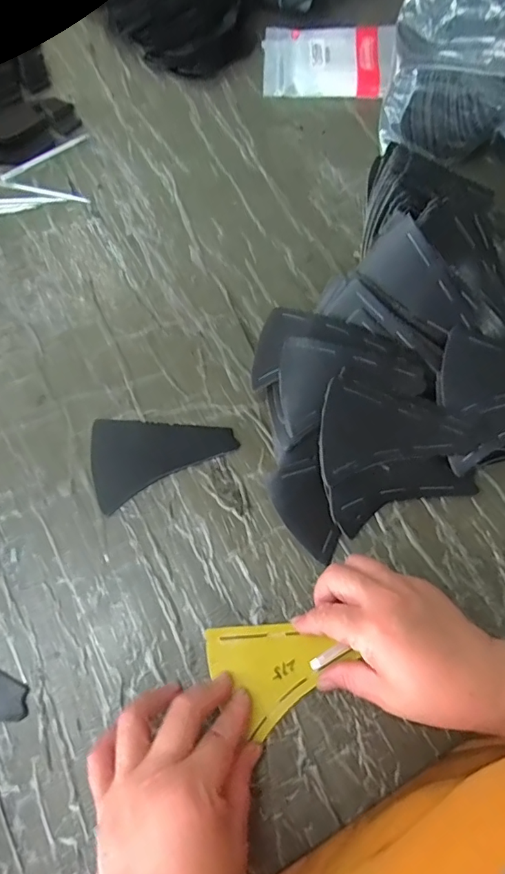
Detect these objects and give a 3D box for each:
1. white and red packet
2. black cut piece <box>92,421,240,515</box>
[{"bbox_3d":[0.096,-0.474,0.626,0.162,0.035,0.104,7,67,2],"label":"white and red packet"},{"bbox_3d":[-0.086,0.004,0.431,0.123,0.004,0.077,-28,70,-12],"label":"black cut piece"}]

